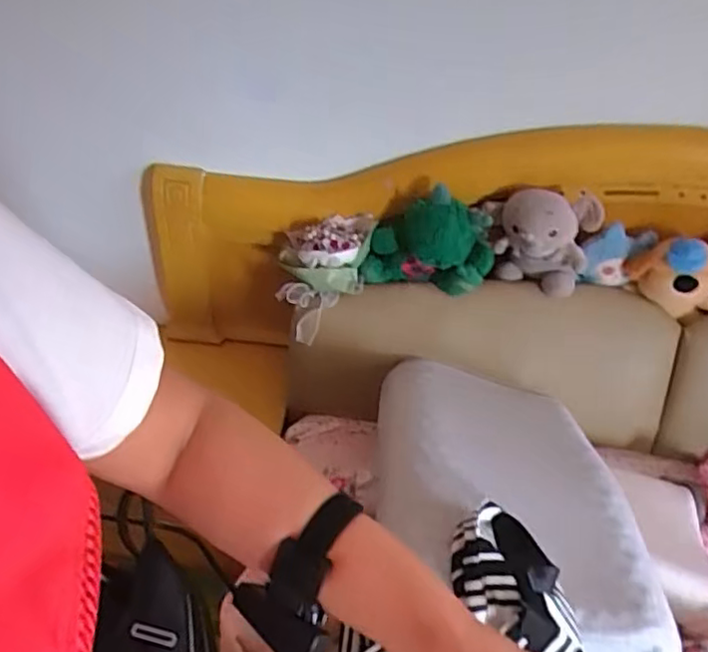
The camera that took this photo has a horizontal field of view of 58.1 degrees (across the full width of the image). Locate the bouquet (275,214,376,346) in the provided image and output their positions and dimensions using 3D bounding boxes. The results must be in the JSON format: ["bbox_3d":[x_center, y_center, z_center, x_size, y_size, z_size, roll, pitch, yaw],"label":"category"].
[{"bbox_3d":[-0.065,-0.096,1.226,0.173,0.205,0.131,7,39,2],"label":"bouquet"}]

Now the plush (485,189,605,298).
[{"bbox_3d":[0.348,-0.168,1.195,0.172,0.206,0.123,1,39,-5],"label":"plush"}]

